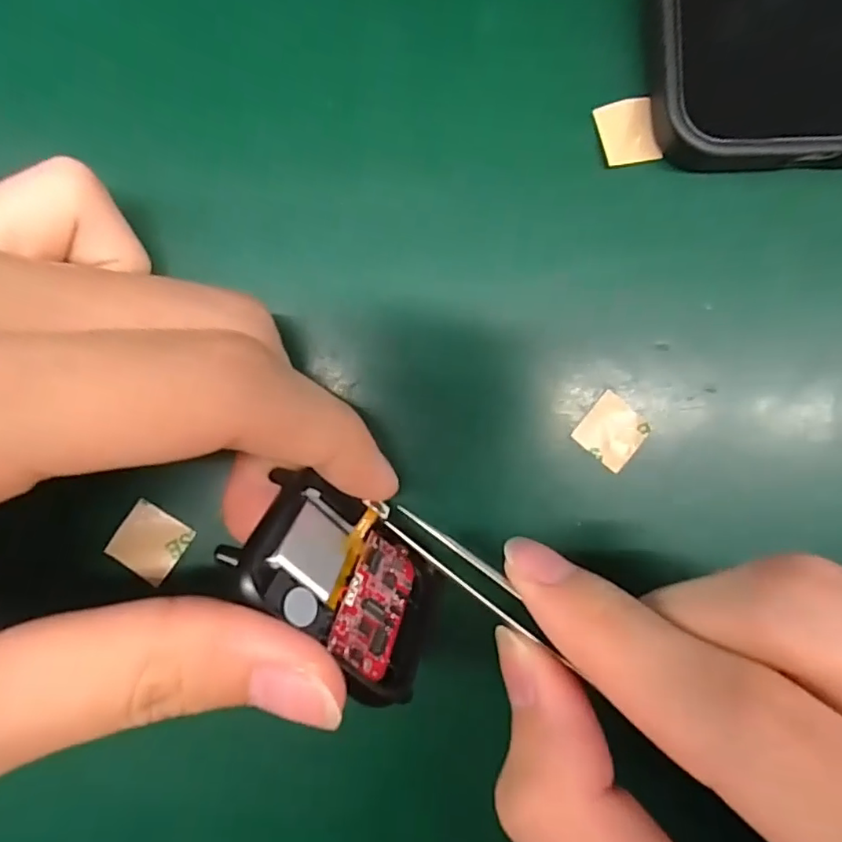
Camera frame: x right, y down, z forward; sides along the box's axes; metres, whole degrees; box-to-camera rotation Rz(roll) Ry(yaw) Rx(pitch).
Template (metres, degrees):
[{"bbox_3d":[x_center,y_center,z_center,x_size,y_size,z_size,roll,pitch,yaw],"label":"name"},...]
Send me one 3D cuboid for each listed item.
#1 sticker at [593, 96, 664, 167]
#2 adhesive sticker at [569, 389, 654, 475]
[{"bbox_3d":[0.051,-0.071,0.138,0.014,0.004,0.015,-15,90,-4],"label":"sticker"},{"bbox_3d":[0.048,0.003,0.139,0.015,0.004,0.015,39,87,-2],"label":"adhesive sticker"}]

